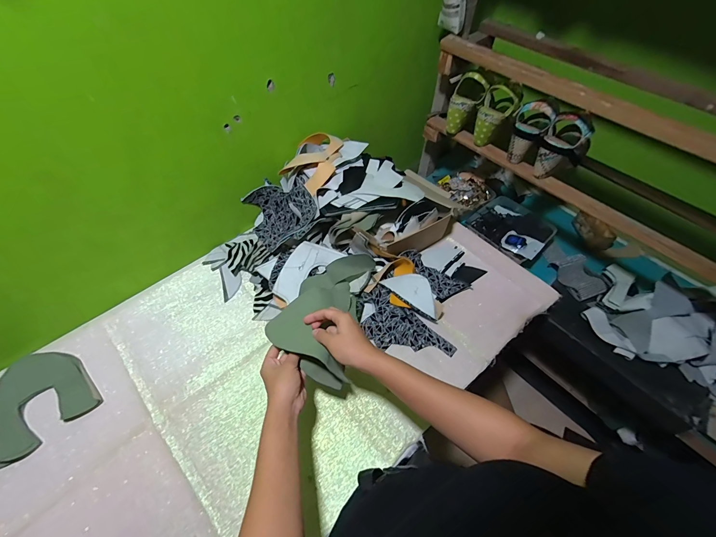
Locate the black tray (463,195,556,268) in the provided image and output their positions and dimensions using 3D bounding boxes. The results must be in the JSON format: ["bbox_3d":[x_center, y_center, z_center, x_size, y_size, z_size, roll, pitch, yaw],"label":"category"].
[{"bbox_3d":[0.447,-0.127,0.913,0.200,0.040,0.209,-38,65,-25],"label":"black tray"}]

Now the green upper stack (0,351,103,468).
[{"bbox_3d":[-0.563,0.226,0.547,0.162,0.015,0.152,40,63,22],"label":"green upper stack"}]

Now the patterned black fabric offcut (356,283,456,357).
[{"bbox_3d":[0.085,0.125,0.638,0.205,0.020,0.102,44,73,8],"label":"patterned black fabric offcut"}]

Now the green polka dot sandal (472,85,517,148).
[{"bbox_3d":[0.339,-0.378,0.782,0.078,0.124,0.085,26,58,14],"label":"green polka dot sandal"}]

